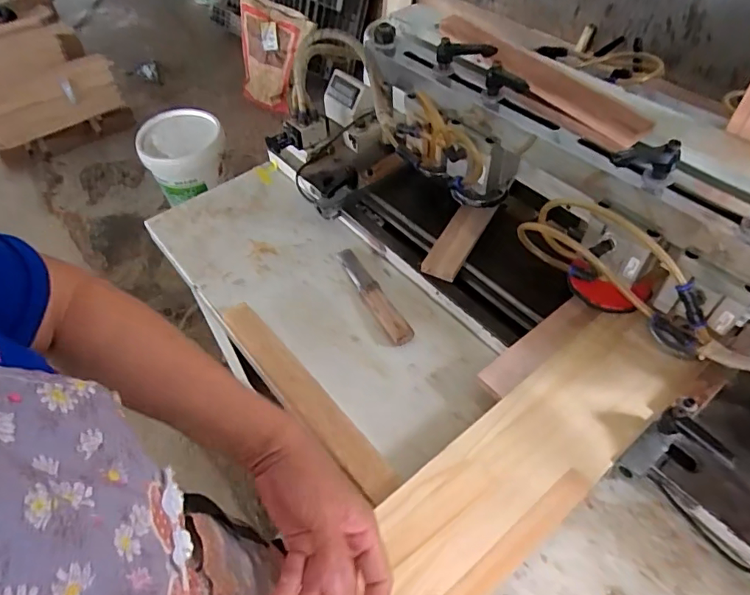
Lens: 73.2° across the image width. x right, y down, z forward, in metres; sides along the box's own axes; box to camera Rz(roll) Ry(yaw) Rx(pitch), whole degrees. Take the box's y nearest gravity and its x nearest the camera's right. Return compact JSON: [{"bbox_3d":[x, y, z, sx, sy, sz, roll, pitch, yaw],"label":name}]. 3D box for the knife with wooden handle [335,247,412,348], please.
[{"bbox_3d":[-0.004,-0.007,0.707,0.030,0.024,0.194,-23,53,-14],"label":"knife with wooden handle"}]

